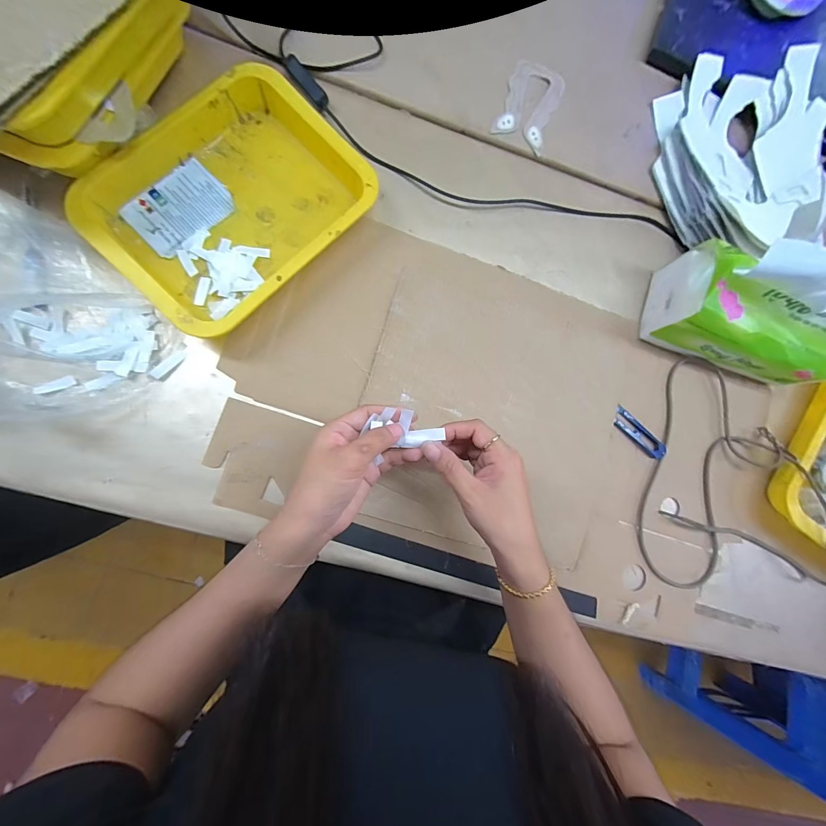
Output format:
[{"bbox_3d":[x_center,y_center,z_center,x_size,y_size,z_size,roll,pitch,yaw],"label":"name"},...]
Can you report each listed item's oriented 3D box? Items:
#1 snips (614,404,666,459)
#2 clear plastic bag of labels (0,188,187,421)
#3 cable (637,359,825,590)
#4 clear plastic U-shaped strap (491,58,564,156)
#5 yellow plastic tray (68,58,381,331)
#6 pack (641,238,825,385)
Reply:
[{"bbox_3d":[0.269,0.024,0.442,0.077,0.005,0.025,42,82,-3],"label":"snips"},{"bbox_3d":[-0.372,-0.110,0.307,0.274,0.136,0.156,36,82,-4],"label":"clear plastic bag of labels"},{"bbox_3d":[0.408,0.091,0.438,0.257,0.043,0.268,17,84,-6],"label":"cable"},{"bbox_3d":[0.145,-0.380,0.459,0.067,0.008,0.107,22,83,-5],"label":"clear plastic U-shaped strap"},{"bbox_3d":[-0.183,-0.218,0.386,0.250,0.044,0.196,-44,92,-8],"label":"yellow plastic tray"},{"bbox_3d":[0.386,-0.105,0.396,0.195,0.149,0.091,21,83,-5],"label":"pack"}]

